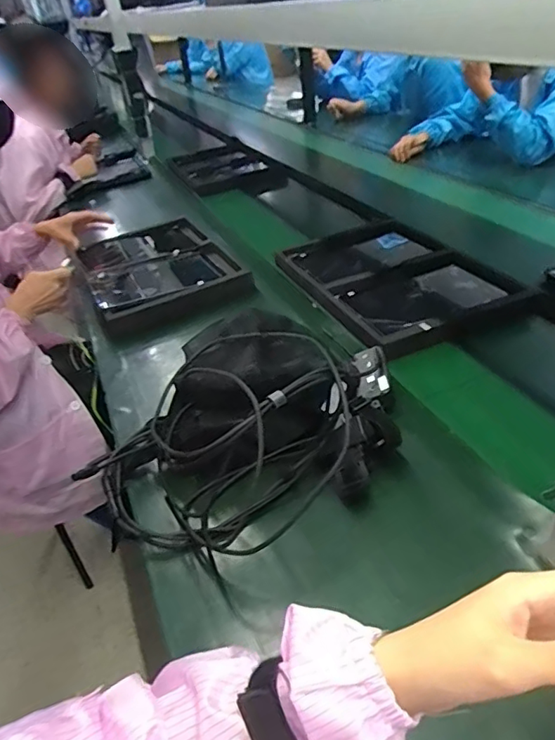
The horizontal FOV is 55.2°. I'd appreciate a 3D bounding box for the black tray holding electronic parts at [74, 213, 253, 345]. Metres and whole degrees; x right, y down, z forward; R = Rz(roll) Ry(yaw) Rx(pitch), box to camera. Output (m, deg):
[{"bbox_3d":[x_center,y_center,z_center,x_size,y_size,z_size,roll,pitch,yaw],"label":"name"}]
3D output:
[{"bbox_3d":[-0.256,-0.218,1.150,0.307,0.063,0.459,-20,39,-17],"label":"black tray holding electronic parts"}]

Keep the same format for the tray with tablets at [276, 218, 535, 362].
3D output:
[{"bbox_3d":[0.221,-0.175,0.990,0.338,0.059,0.436,-17,38,-13],"label":"tray with tablets"}]

